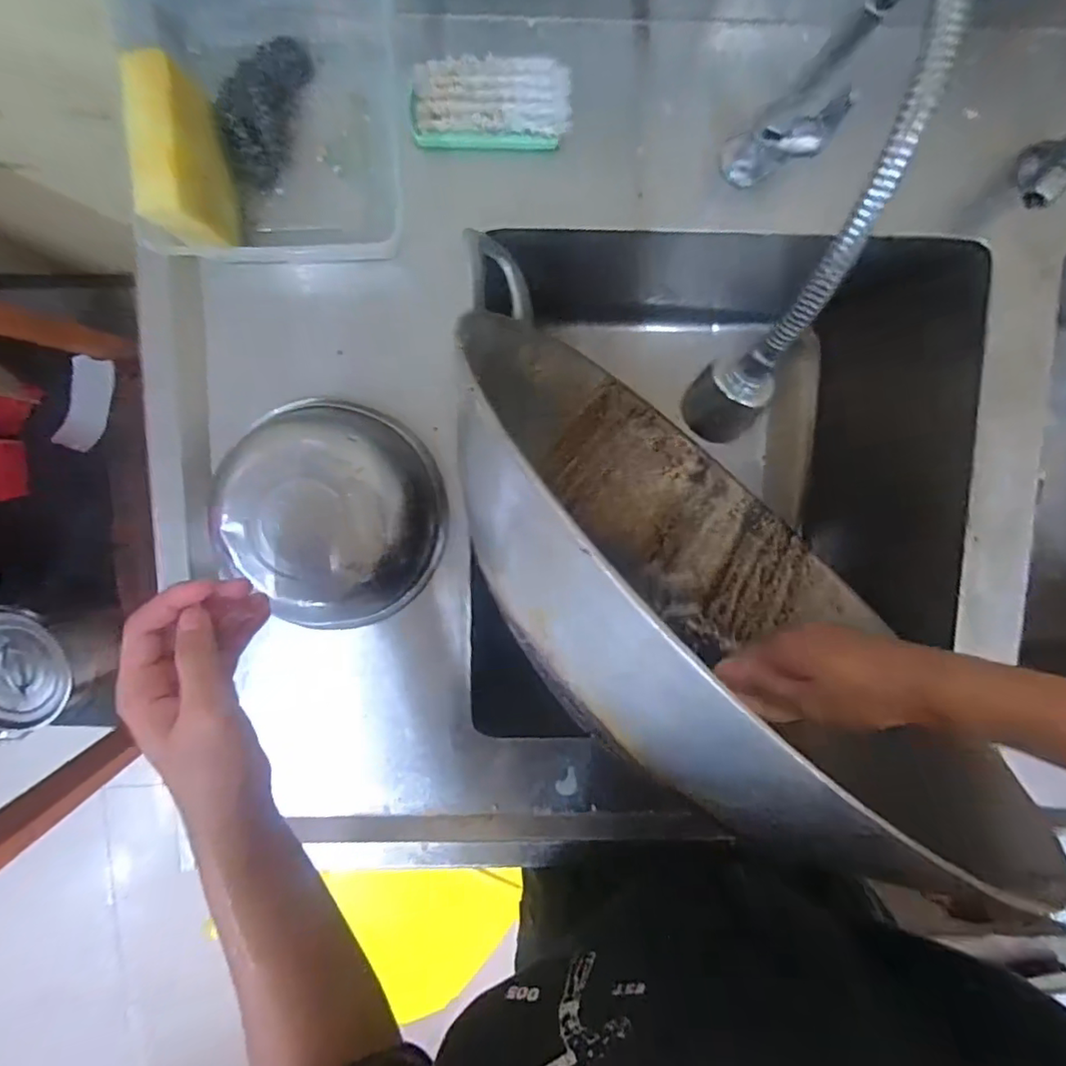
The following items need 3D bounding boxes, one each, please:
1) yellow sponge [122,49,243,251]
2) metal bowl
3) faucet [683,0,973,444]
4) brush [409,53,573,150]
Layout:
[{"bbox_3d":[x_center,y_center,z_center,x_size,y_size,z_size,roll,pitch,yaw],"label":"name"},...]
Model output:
[{"bbox_3d":[-0.256,-0.272,0.420,0.034,0.080,0.107,0,98,-1],"label":"yellow sponge"},{"bbox_3d":[-0.166,-0.013,0.472,0.168,0.074,0.181,0,98,-1],"label":"metal bowl"},{"bbox_3d":[0.157,-0.185,0.378,0.061,0.262,0.249,19,98,-4],"label":"faucet"},{"bbox_3d":[-0.034,-0.340,0.458,0.125,0.030,0.058,3,98,-2],"label":"brush"}]

